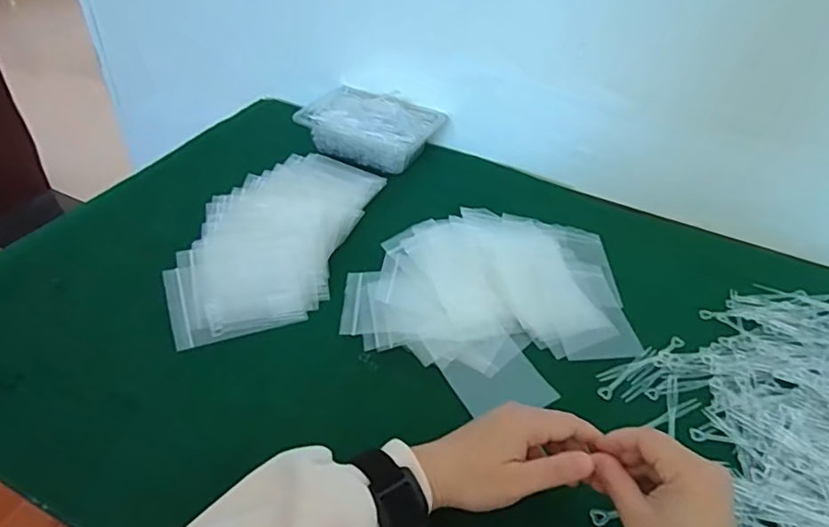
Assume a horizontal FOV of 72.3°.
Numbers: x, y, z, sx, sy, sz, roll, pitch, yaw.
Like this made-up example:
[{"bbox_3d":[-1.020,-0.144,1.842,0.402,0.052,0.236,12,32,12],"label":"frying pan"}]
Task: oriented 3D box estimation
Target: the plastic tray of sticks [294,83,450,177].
[{"bbox_3d":[-0.061,-0.193,0.787,0.180,0.045,0.123,23,45,19],"label":"plastic tray of sticks"}]

